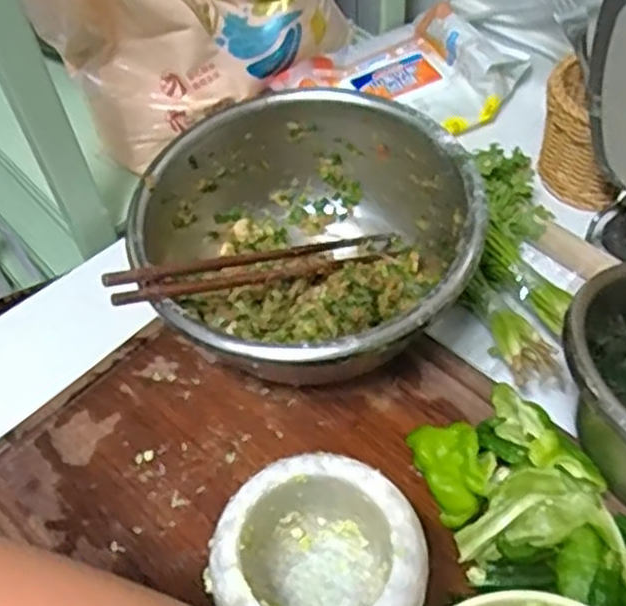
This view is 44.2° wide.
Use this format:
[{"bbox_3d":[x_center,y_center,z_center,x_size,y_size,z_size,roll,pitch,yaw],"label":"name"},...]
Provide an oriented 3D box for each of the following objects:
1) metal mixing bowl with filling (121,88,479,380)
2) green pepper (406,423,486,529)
[{"bbox_3d":[-0.003,-0.035,0.545,0.222,0.101,0.220,-2,54,3],"label":"metal mixing bowl with filling"},{"bbox_3d":[0.086,0.107,0.479,0.039,0.031,0.060,-15,54,-7],"label":"green pepper"}]

